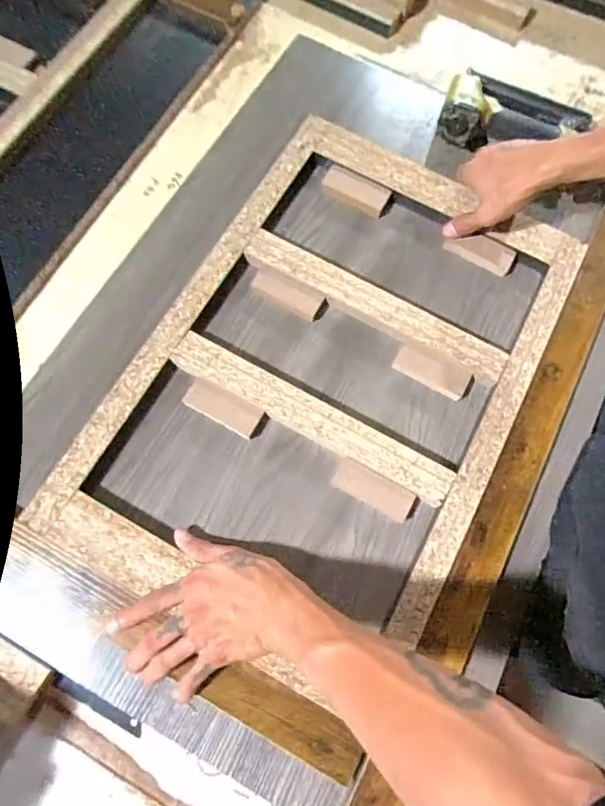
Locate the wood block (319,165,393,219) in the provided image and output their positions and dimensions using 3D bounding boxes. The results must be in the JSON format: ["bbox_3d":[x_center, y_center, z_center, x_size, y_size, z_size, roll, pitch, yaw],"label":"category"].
[{"bbox_3d":[0.064,-0.253,0.599,0.084,0.018,0.034,26,72,5],"label":"wood block"}]

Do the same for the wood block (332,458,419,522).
[{"bbox_3d":[0.074,0.089,0.502,0.084,0.018,0.029,27,73,5],"label":"wood block"}]

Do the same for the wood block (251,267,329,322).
[{"bbox_3d":[-0.015,-0.120,0.553,0.083,0.018,0.027,26,72,5],"label":"wood block"}]

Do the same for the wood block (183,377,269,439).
[{"bbox_3d":[-0.080,0.007,0.518,0.084,0.024,0.031,26,72,5],"label":"wood block"}]

